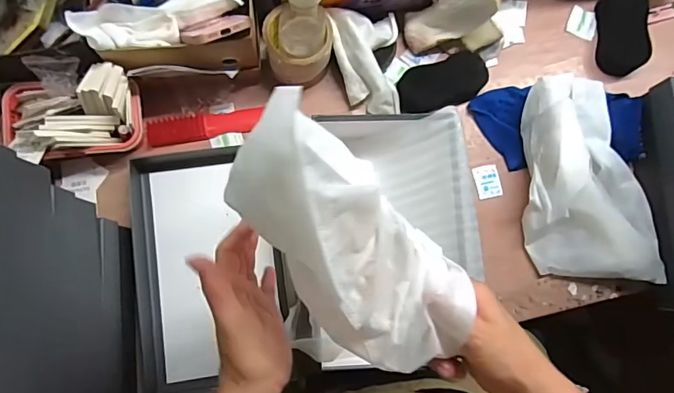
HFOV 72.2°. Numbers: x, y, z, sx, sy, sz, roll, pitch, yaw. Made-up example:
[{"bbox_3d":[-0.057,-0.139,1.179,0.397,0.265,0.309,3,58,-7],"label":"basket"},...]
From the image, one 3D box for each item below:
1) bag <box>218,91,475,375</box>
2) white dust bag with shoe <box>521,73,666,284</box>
[{"bbox_3d":[0.012,0.035,0.316,0.102,0.063,0.224,-45,120,-9],"label":"bag"},{"bbox_3d":[0.326,-0.019,0.612,0.153,0.070,0.274,-12,82,-6],"label":"white dust bag with shoe"}]

